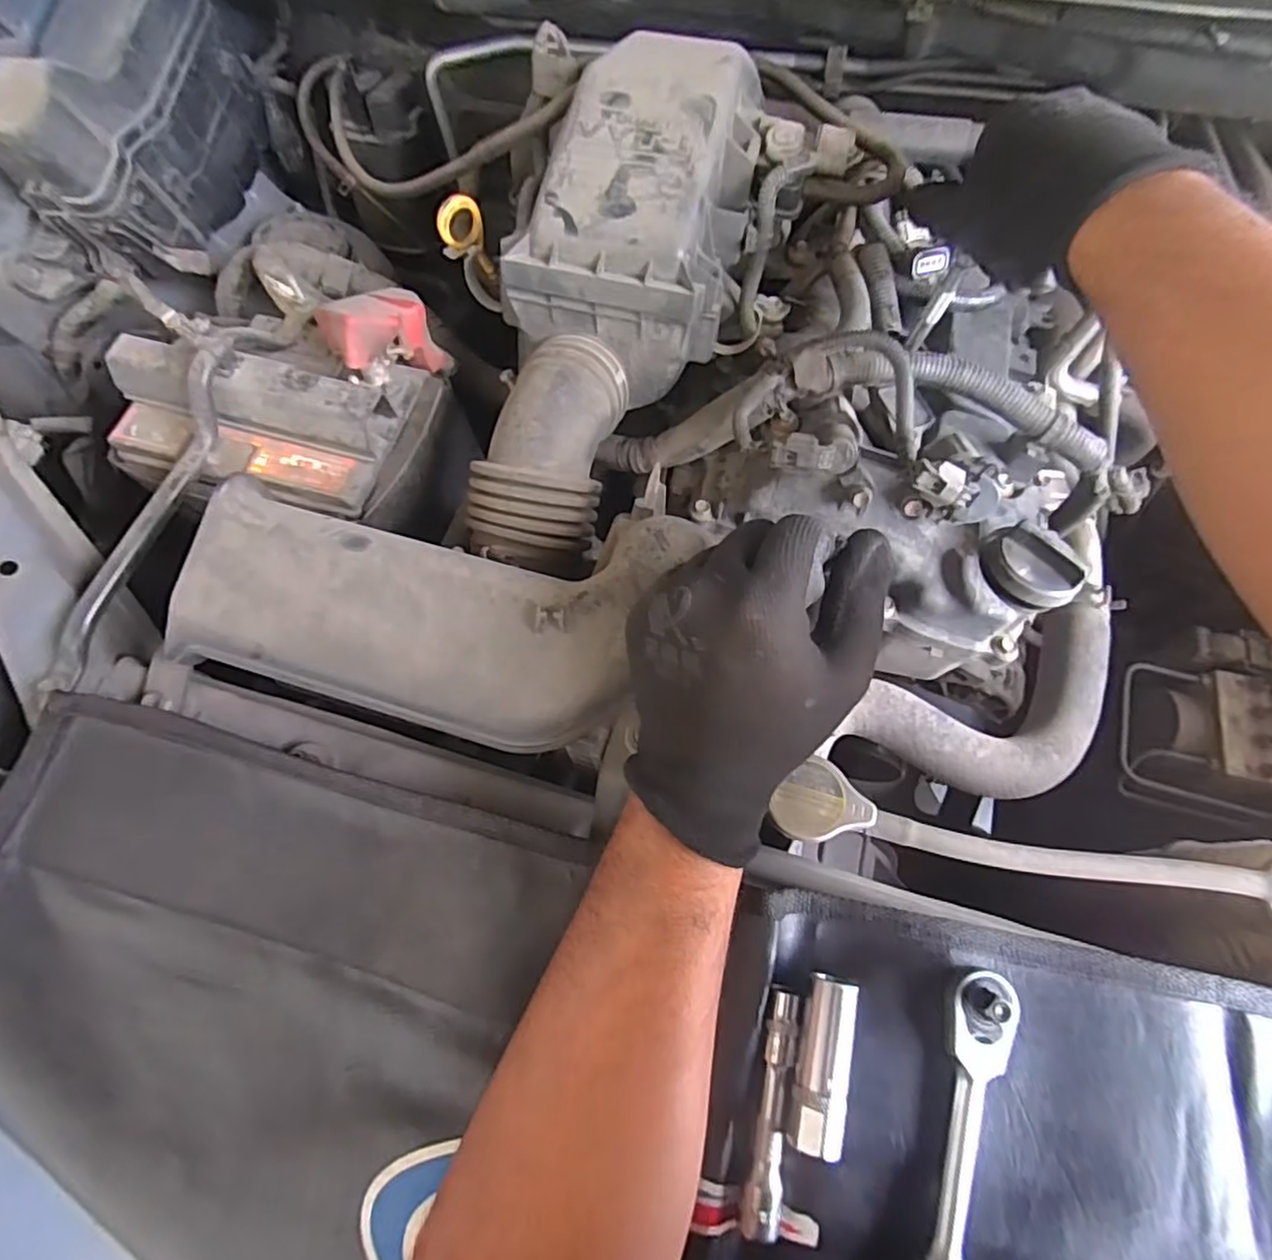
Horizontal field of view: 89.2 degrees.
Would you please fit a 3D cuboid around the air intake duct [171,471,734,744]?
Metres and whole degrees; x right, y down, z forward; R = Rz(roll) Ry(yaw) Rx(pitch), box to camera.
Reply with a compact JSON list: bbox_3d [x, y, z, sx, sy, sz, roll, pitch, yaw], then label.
[{"bbox_3d":[-0.108,-0.011,0.346,0.270,0.051,0.126,9,69,8],"label":"air intake duct"}]

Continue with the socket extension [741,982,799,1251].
[{"bbox_3d":[0.061,0.210,0.283,0.016,0.019,0.094,9,69,8],"label":"socket extension"}]

